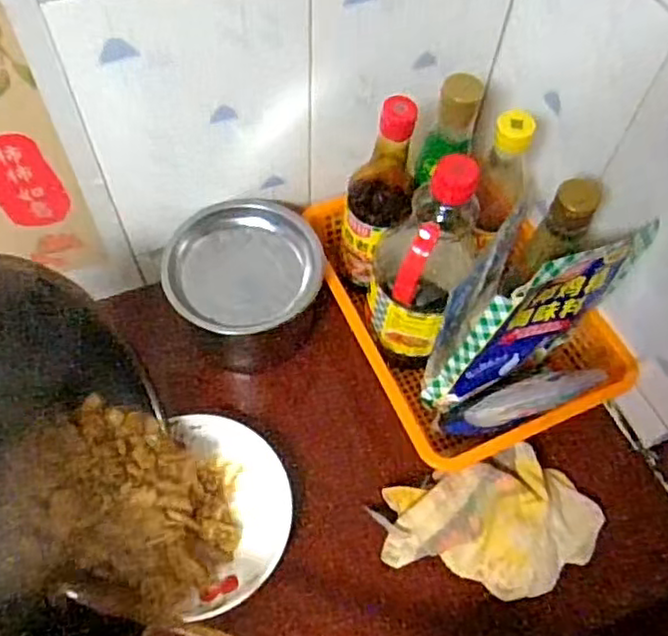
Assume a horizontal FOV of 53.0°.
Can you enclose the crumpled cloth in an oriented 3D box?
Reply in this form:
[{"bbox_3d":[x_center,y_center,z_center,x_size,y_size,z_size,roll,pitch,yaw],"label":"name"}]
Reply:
[{"bbox_3d":[0.148,0.189,0.606,0.200,0.056,0.121,-13,61,-10],"label":"crumpled cloth"}]

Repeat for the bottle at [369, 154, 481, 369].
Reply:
[{"bbox_3d":[0.077,-0.042,0.616,0.088,0.245,0.082,13,60,5],"label":"bottle"}]

